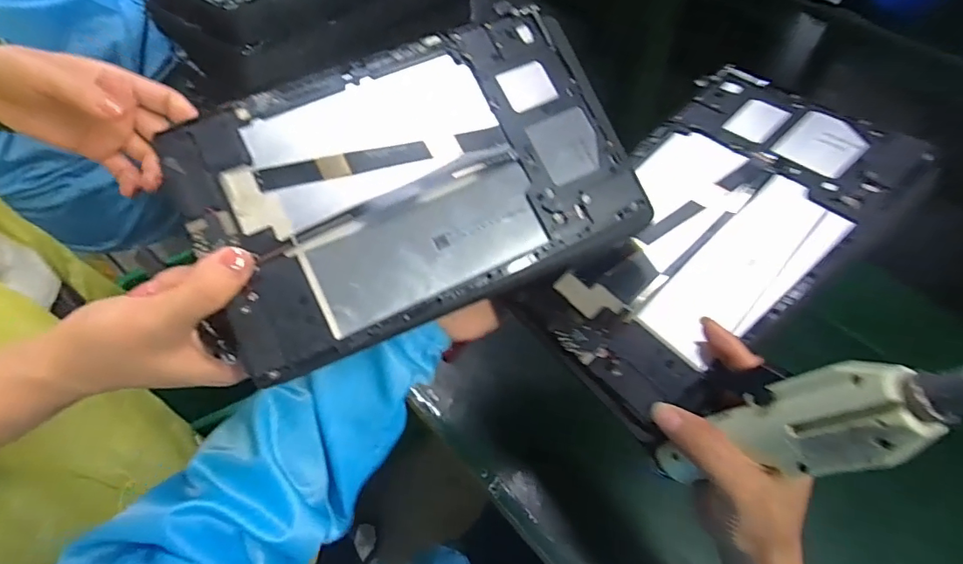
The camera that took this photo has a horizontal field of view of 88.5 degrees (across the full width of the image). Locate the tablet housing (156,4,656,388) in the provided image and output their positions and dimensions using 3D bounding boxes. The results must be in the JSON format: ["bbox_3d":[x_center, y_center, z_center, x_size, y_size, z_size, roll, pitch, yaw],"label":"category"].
[{"bbox_3d":[-0.034,-0.060,0.283,0.246,0.011,0.158,-25,83,-13],"label":"tablet housing"}]

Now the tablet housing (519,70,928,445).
[{"bbox_3d":[0.145,-0.030,0.328,0.243,0.014,0.150,-46,56,-3],"label":"tablet housing"}]

